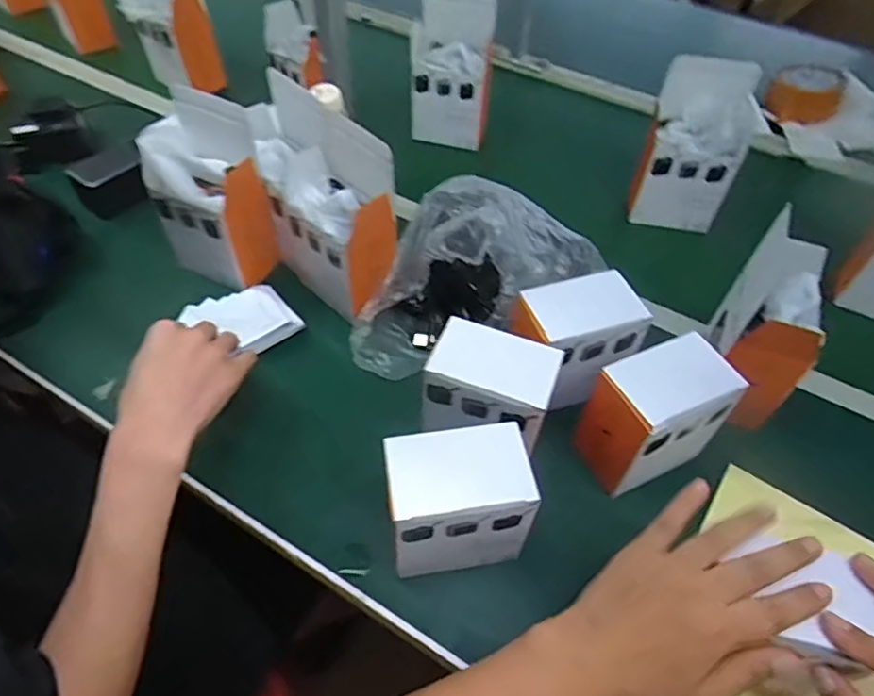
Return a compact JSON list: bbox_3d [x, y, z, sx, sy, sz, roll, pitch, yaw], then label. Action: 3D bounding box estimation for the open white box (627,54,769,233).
[{"bbox_3d":[0.311,-0.239,0.712,0.114,0.205,0.062,8,52,4],"label":"open white box"}]

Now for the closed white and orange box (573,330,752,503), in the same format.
[{"bbox_3d":[0.181,0.058,0.500,0.107,0.106,0.077,-19,56,-17],"label":"closed white and orange box"}]

